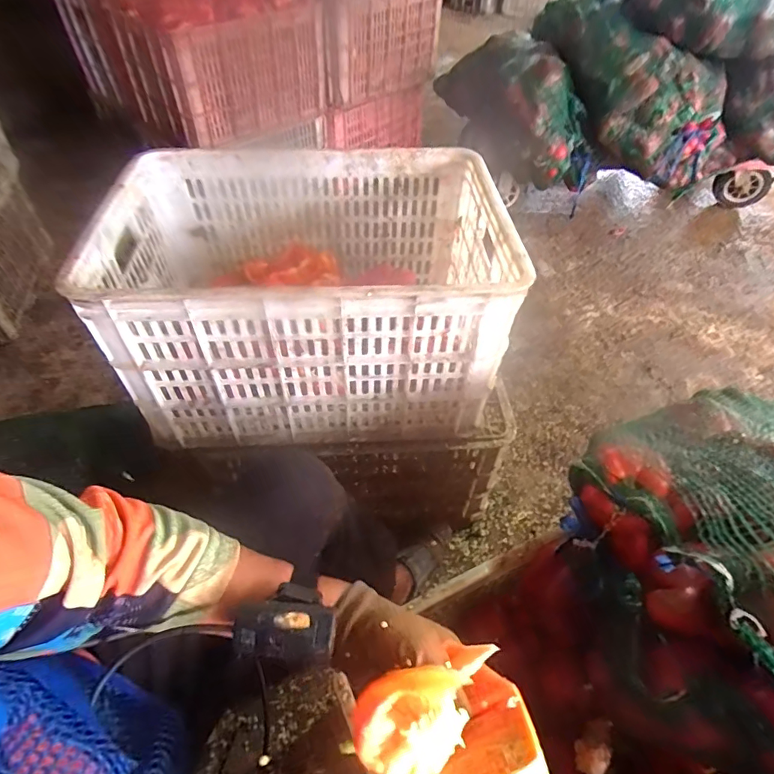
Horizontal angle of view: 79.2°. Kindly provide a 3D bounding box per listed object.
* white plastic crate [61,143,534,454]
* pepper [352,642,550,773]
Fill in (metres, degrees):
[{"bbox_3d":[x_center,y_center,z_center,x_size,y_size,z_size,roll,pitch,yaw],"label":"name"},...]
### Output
[{"bbox_3d":[-0.100,-0.138,0.692,0.487,0.284,0.354,-5,50,-5],"label":"white plastic crate"},{"bbox_3d":[0.056,0.251,0.282,0.110,0.066,0.151,-18,53,-16],"label":"pepper"}]

